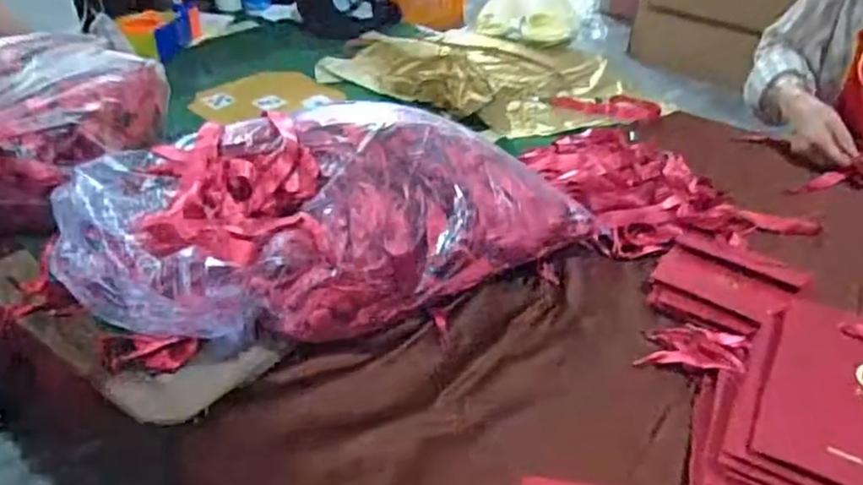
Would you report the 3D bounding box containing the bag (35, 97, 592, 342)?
[{"bbox_3d":[-0.093,-0.030,0.702,0.514,0.142,0.243,-10,37,-17],"label":"bag"}]

